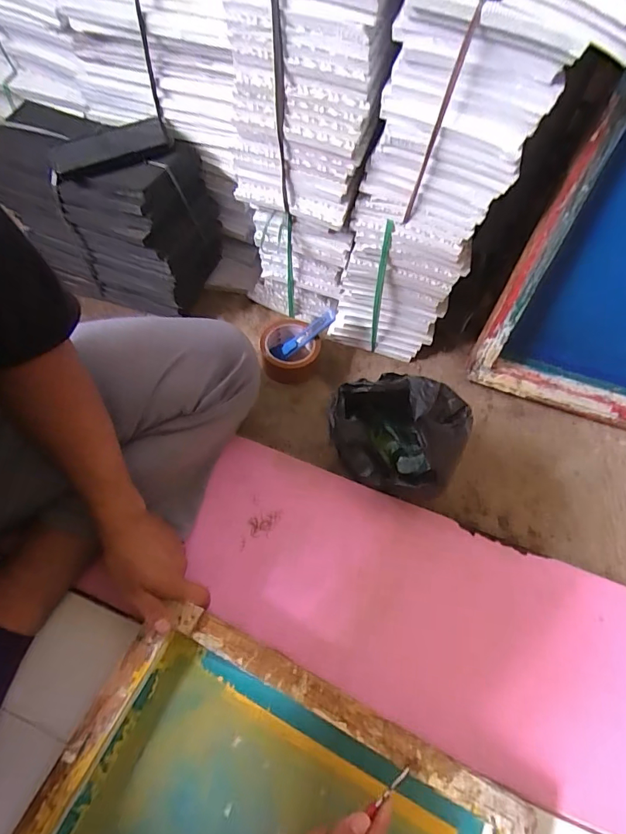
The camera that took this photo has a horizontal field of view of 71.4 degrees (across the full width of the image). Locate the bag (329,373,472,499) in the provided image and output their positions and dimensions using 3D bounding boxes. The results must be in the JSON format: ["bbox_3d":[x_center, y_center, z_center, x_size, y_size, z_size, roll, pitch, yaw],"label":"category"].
[{"bbox_3d":[0.104,0.026,0.589,0.170,0.137,0.127,23,64,9],"label":"bag"}]

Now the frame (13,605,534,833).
[{"bbox_3d":[-0.049,0.443,0.421,0.447,0.065,0.329,23,63,12],"label":"frame"}]

